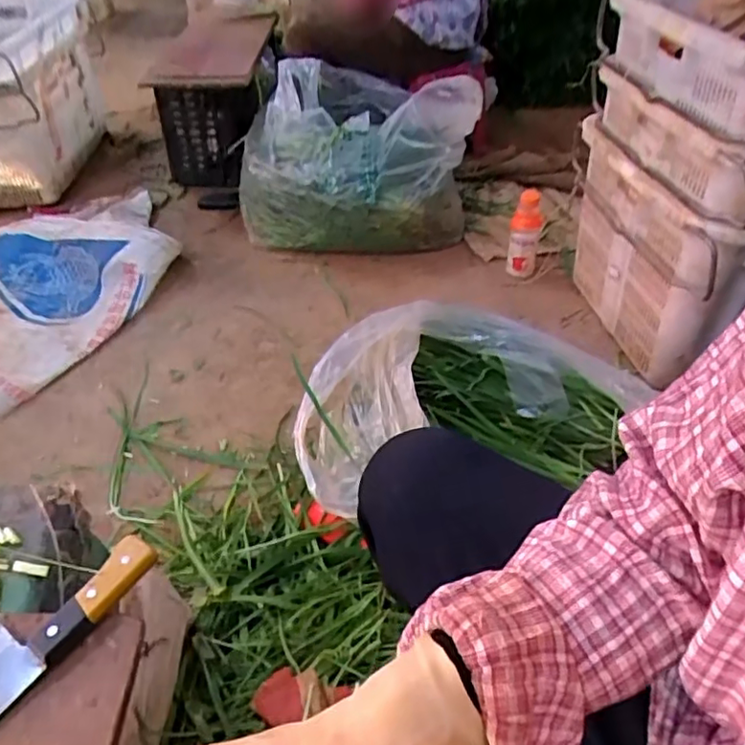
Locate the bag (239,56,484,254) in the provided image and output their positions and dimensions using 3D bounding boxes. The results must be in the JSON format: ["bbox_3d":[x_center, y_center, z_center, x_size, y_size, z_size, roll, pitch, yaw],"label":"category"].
[{"bbox_3d":[-0.034,-0.546,1.535,0.566,0.355,0.460,5,43,7],"label":"bag"}]

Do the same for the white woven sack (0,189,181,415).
[{"bbox_3d":[-0.771,-0.207,1.343,0.498,0.156,0.838,20,47,22],"label":"white woven sack"}]

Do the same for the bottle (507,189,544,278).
[{"bbox_3d":[0.346,-0.310,1.367,0.067,0.206,0.067,12,44,14],"label":"bottle"}]

